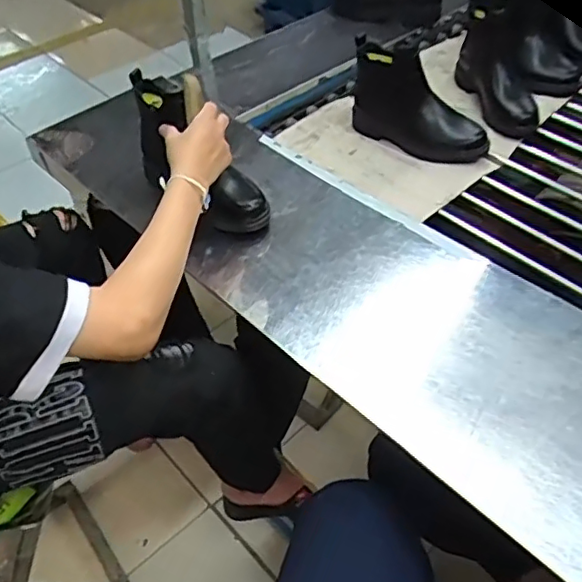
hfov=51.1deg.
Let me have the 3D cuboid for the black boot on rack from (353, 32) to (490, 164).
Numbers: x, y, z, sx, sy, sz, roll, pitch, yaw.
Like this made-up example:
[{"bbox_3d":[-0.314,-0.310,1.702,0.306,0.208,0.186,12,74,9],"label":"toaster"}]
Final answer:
[{"bbox_3d":[0.207,-0.319,1.025,0.246,0.153,0.086,21,50,22],"label":"black boot on rack"}]

